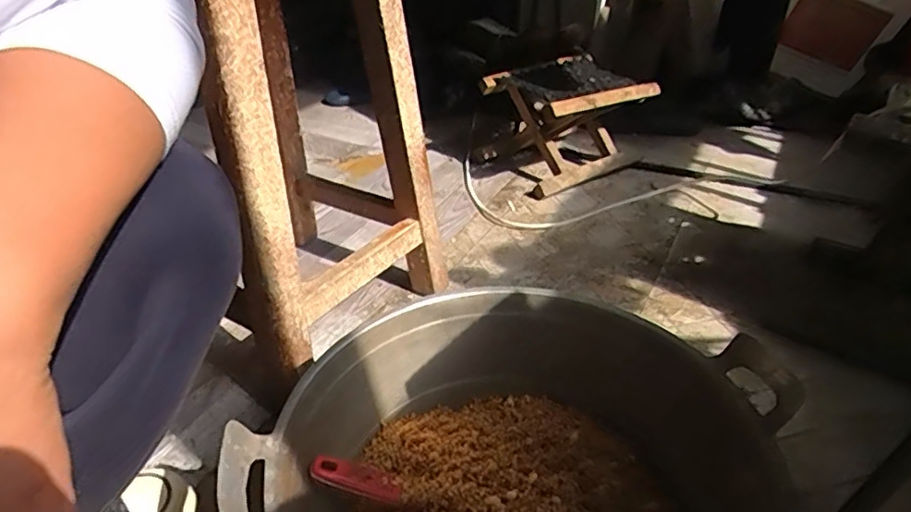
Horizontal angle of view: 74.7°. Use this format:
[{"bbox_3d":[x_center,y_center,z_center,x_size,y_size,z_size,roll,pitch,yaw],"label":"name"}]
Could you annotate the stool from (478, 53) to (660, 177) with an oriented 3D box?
[{"bbox_3d":[0.218,-0.281,1.274,0.260,0.212,0.284,-16,36,-21],"label":"stool"}]

